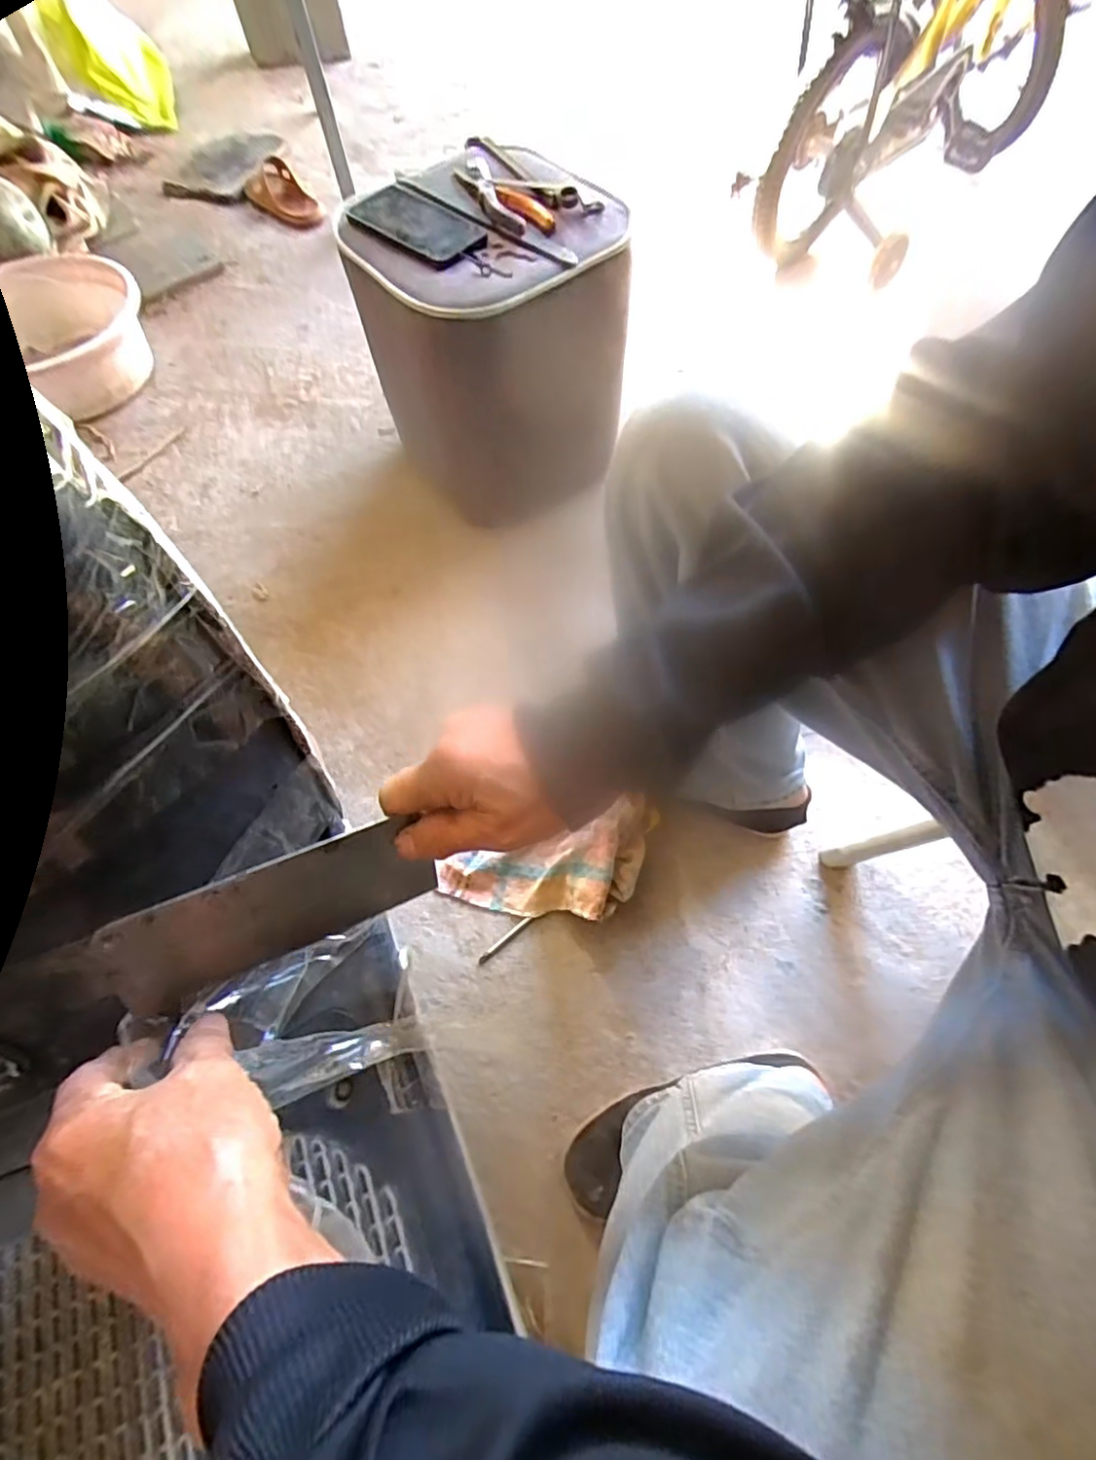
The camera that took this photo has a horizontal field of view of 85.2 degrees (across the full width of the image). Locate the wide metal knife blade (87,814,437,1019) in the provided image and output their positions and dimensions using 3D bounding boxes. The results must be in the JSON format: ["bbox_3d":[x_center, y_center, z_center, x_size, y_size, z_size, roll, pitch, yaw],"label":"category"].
[{"bbox_3d":[-0.129,0.088,0.293,0.146,0.074,0.004,-19,47,-24],"label":"wide metal knife blade"}]

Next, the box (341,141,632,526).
[{"bbox_3d":[-0.072,-0.488,0.790,0.264,0.331,0.241,-31,66,-13],"label":"box"}]

